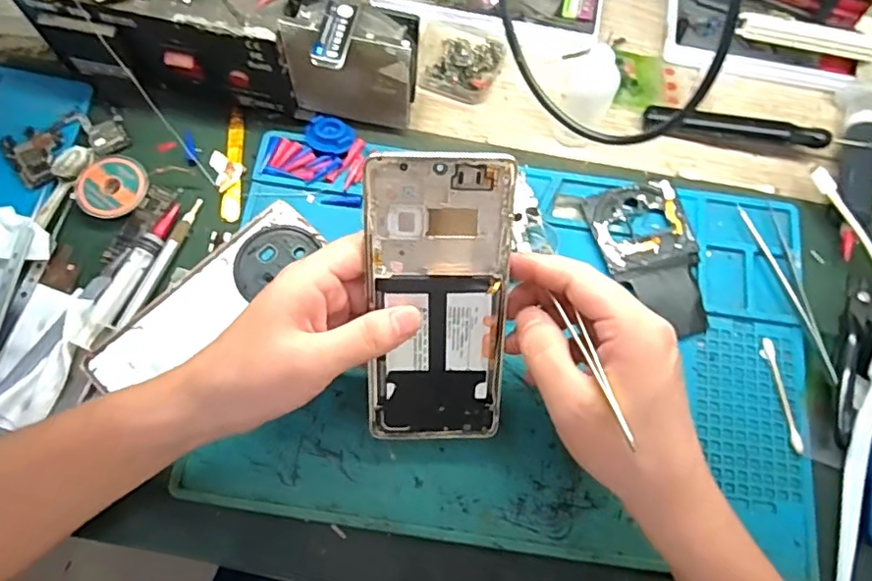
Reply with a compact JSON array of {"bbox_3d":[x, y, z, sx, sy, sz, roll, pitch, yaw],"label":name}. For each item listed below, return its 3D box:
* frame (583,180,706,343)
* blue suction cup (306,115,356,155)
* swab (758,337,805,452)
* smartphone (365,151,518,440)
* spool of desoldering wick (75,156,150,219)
[{"bbox_3d":[0.145,-0.021,0.395,0.064,0.007,0.108,-12,73,-6],"label":"frame"},{"bbox_3d":[-0.073,-0.109,0.407,0.034,0.006,0.027,23,73,5],"label":"blue suction cup"},{"bbox_3d":[0.219,0.065,0.370,0.009,0.004,0.071,-6,72,-4],"label":"swab"},{"bbox_3d":[0.002,0.009,0.314,0.073,0.007,0.162,0,111,-2],"label":"smartphone"},{"bbox_3d":[-0.217,-0.070,0.394,0.040,0.010,0.045,36,74,9],"label":"spool of desoldering wick"}]

